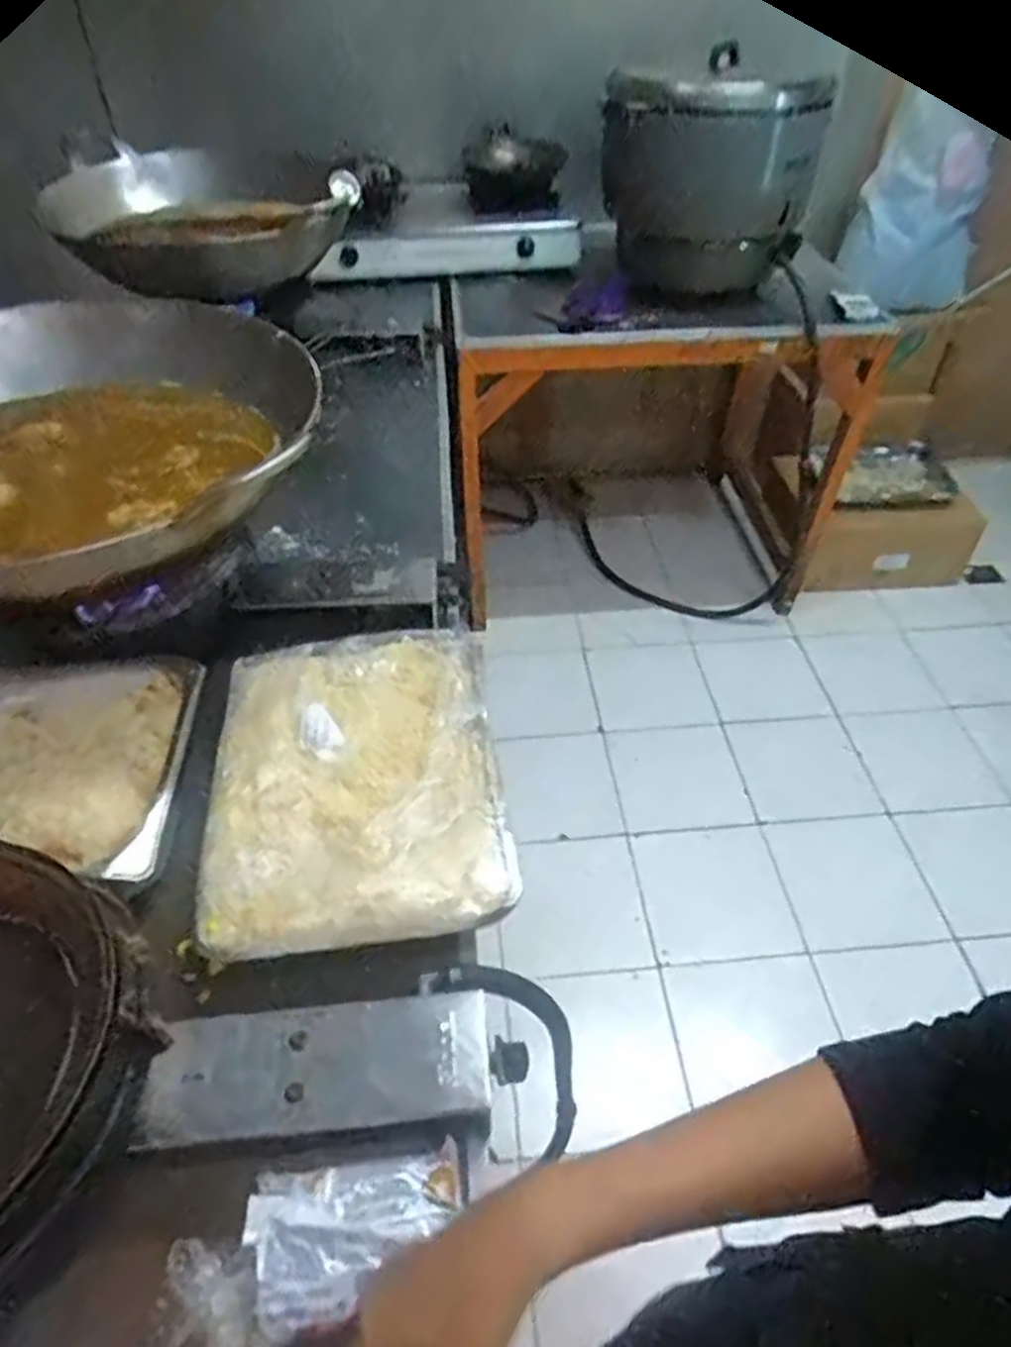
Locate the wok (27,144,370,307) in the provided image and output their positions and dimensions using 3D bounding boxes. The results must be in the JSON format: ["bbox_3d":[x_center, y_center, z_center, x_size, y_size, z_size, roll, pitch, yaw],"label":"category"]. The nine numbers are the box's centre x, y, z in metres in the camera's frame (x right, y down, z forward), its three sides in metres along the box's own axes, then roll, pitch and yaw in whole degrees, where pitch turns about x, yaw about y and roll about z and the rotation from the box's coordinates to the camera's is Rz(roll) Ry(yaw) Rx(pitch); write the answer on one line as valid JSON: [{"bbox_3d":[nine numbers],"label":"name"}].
[{"bbox_3d":[-0.568,-0.862,1.459,0.581,0.167,0.458,-6,46,-6],"label":"wok"}]

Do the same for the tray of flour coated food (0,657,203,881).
[{"bbox_3d":[-0.455,0.077,0.715,0.299,0.034,0.252,-3,46,-3],"label":"tray of flour coated food"}]

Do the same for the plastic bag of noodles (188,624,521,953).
[{"bbox_3d":[-0.147,0.087,0.760,0.272,0.039,0.370,-6,46,-6],"label":"plastic bag of noodles"}]

